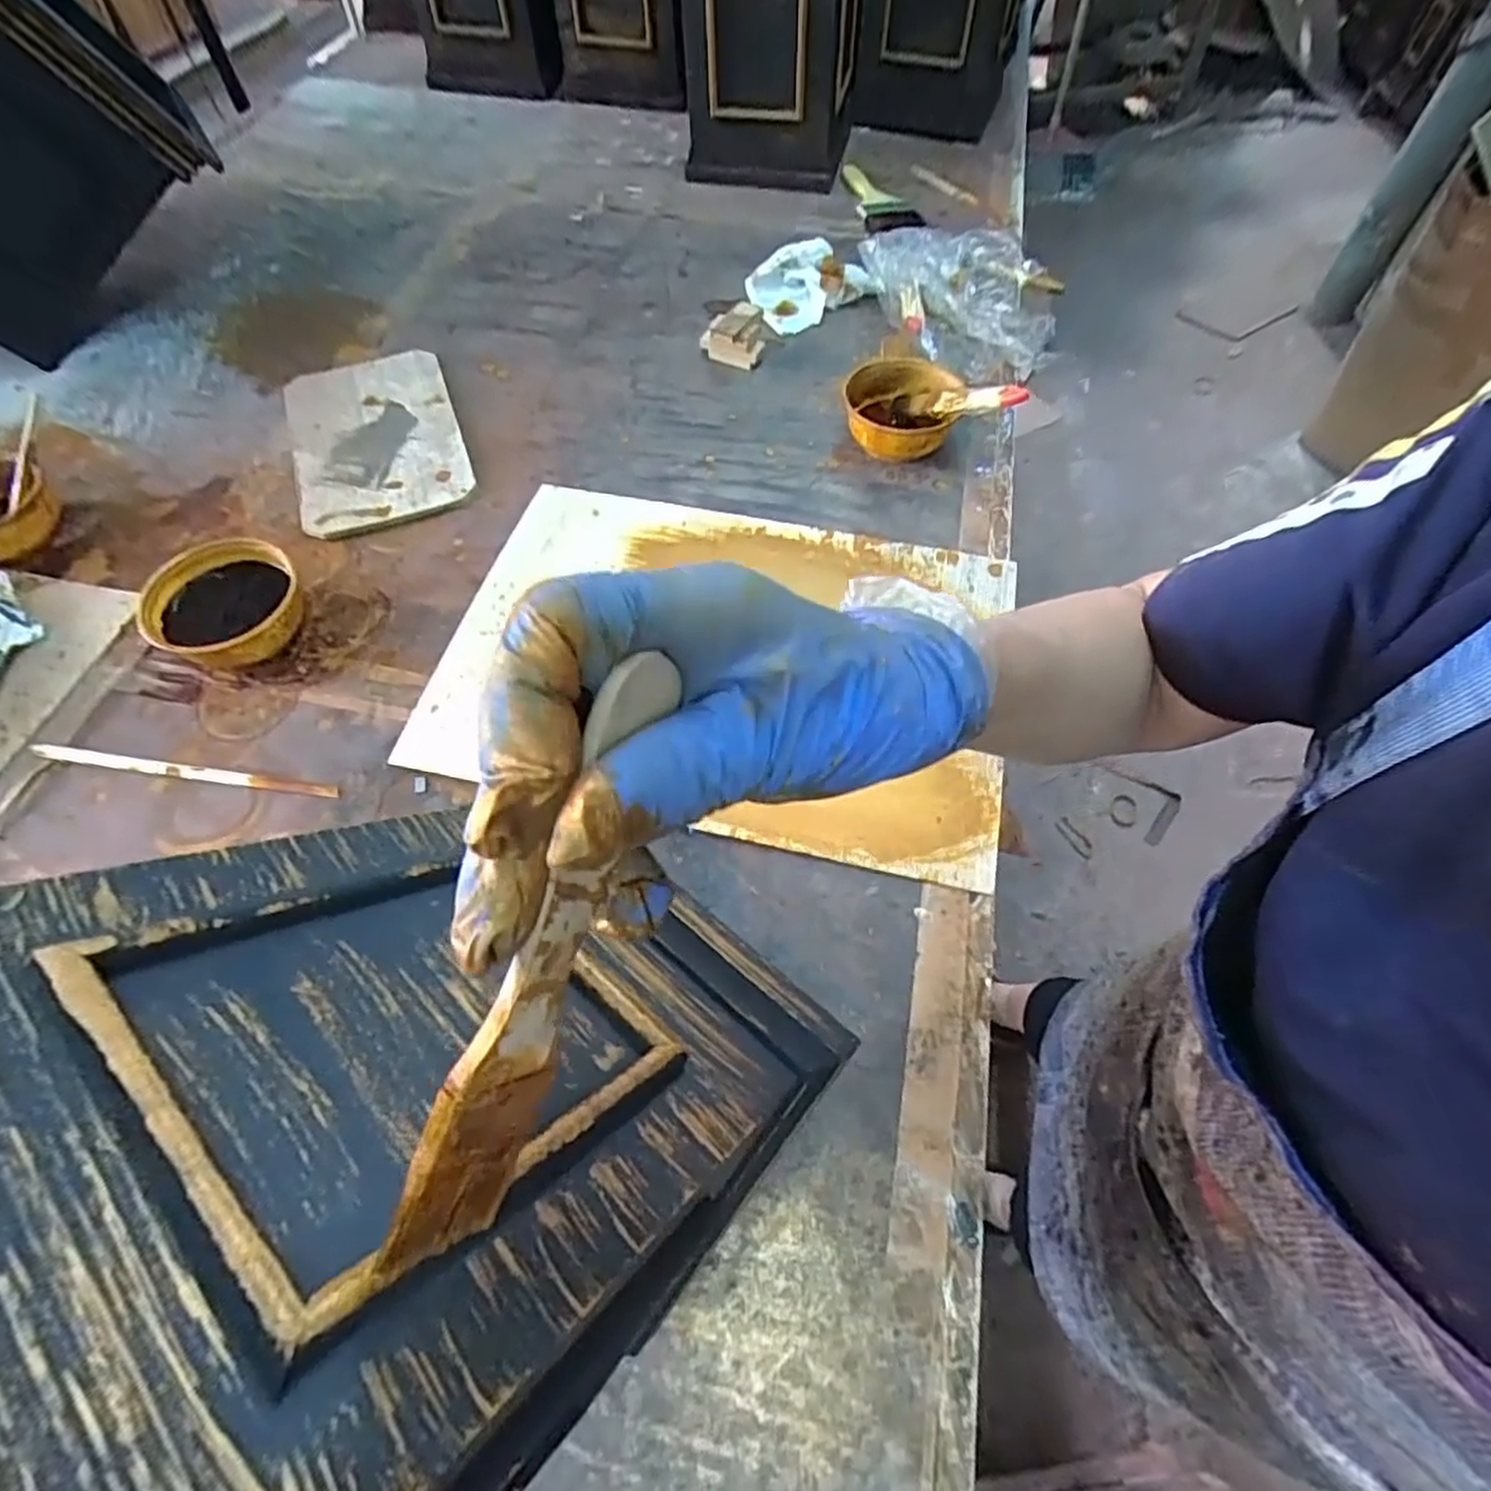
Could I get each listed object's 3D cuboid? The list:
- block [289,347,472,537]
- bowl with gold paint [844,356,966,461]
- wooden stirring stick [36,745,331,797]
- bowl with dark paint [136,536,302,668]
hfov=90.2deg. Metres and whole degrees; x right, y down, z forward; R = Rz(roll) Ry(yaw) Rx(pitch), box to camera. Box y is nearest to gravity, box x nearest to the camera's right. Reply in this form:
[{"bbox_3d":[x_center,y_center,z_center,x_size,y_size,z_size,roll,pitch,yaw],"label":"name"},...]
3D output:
[{"bbox_3d":[-0.374,-0.316,0.751,0.159,0.016,0.255,-19,60,-12],"label":"block"},{"bbox_3d":[0.152,-0.330,0.741,0.113,0.059,0.124,10,59,6],"label":"bowl with gold paint"},{"bbox_3d":[-0.422,0.019,0.559,0.239,0.009,0.012,7,58,4],"label":"wooden stirring stick"},{"bbox_3d":[-0.422,-0.111,0.609,0.110,0.057,0.101,0,58,0],"label":"bowl with dark paint"}]

